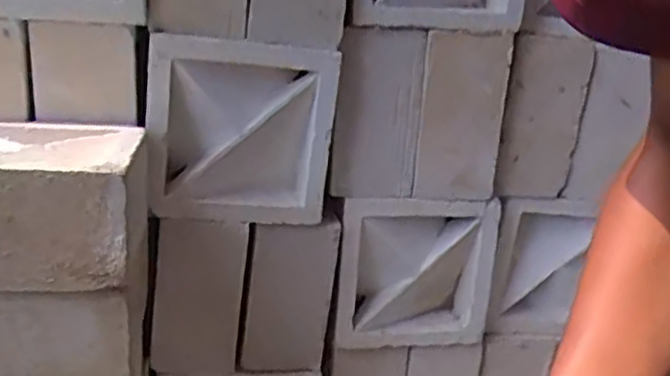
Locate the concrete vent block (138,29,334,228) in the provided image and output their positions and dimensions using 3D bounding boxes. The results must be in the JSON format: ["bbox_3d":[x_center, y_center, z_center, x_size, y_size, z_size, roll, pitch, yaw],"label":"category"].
[{"bbox_3d":[-0.112,-0.069,0.802,0.206,0.198,0.077,-3,20,-23],"label":"concrete vent block"}]

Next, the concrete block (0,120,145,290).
[{"bbox_3d":[-0.277,0.003,0.623,0.194,0.095,0.198,1,19,-13],"label":"concrete block"}]

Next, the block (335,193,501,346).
[{"bbox_3d":[0.106,0.107,0.899,0.208,0.192,0.061,-2,20,-22],"label":"block"}]

